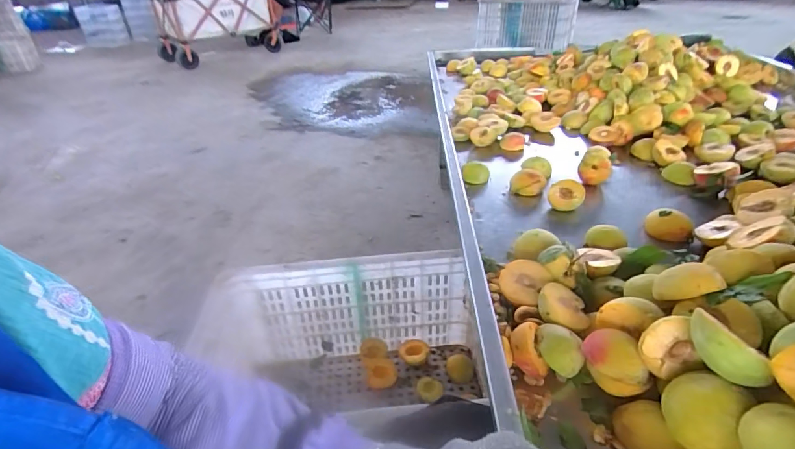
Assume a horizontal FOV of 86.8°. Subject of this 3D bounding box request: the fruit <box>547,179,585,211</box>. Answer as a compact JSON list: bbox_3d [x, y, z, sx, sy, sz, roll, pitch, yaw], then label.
[{"bbox_3d":[0.298,-0.052,0.742,0.057,0.039,0.044,12,36,21],"label":"fruit"}]

